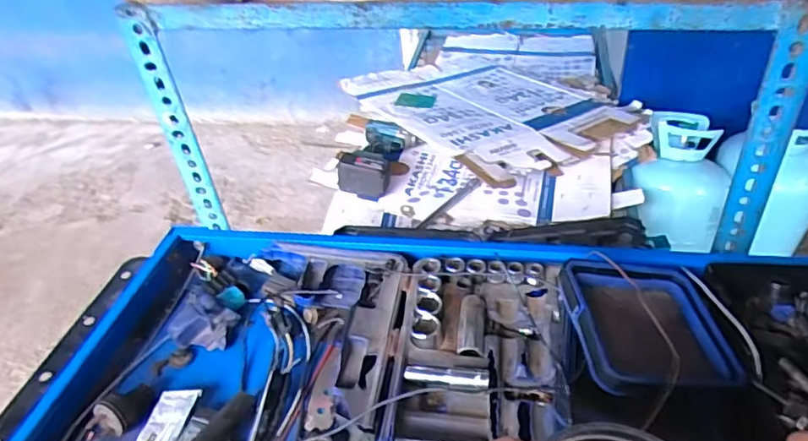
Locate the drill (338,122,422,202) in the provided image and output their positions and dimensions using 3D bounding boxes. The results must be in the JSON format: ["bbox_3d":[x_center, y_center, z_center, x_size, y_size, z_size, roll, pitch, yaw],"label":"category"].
[{"bbox_3d":[-0.061,-0.150,1.340,0.120,0.085,0.235,9,41,18],"label":"drill"}]

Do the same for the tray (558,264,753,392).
[{"bbox_3d":[0.185,0.078,0.443,0.117,0.026,0.121,4,38,-15],"label":"tray"}]

